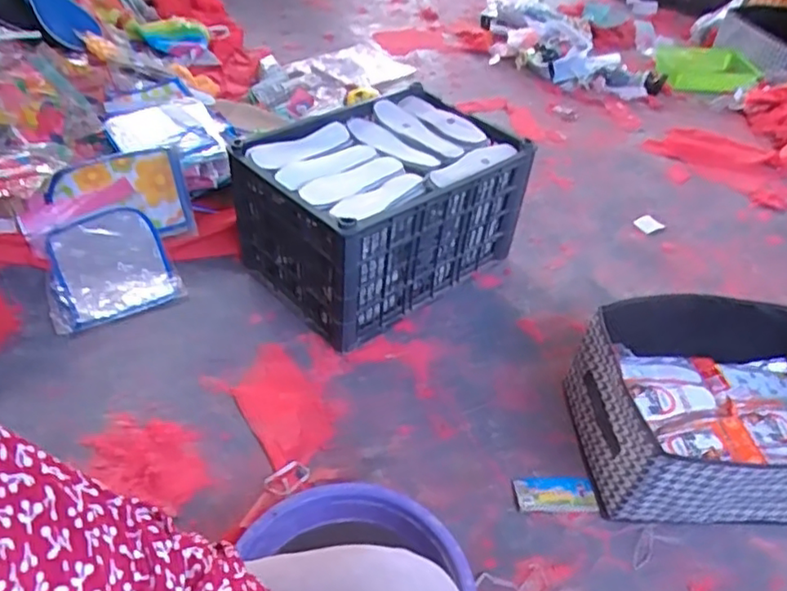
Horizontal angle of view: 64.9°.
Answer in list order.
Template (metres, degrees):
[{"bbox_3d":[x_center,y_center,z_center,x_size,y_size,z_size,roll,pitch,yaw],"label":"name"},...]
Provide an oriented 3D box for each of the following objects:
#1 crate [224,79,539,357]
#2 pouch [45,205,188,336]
[{"bbox_3d":[-0.034,-0.193,1.272,0.482,0.277,0.383,-29,52,-33],"label":"crate"},{"bbox_3d":[-0.581,-0.069,1.272,0.240,0.081,0.291,-14,45,-21],"label":"pouch"}]

